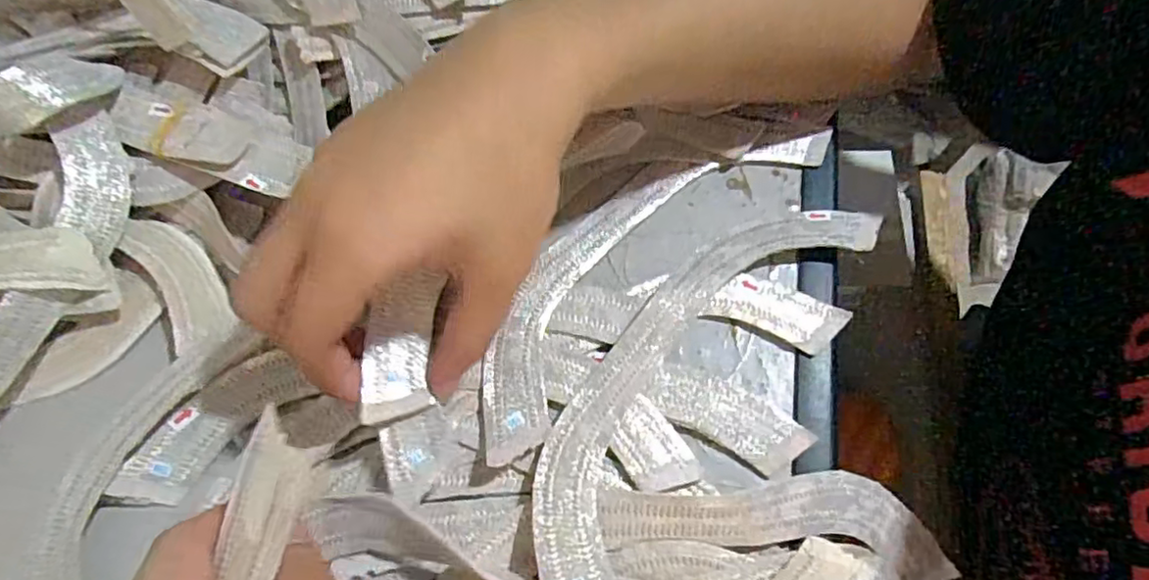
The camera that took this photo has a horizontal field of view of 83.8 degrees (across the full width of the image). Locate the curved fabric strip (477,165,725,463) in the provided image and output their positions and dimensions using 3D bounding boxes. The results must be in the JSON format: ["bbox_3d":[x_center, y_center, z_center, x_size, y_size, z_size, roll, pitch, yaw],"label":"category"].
[{"bbox_3d":[0.003,-0.006,0.285,0.044,0.012,0.170,29,70,16],"label":"curved fabric strip"}]

